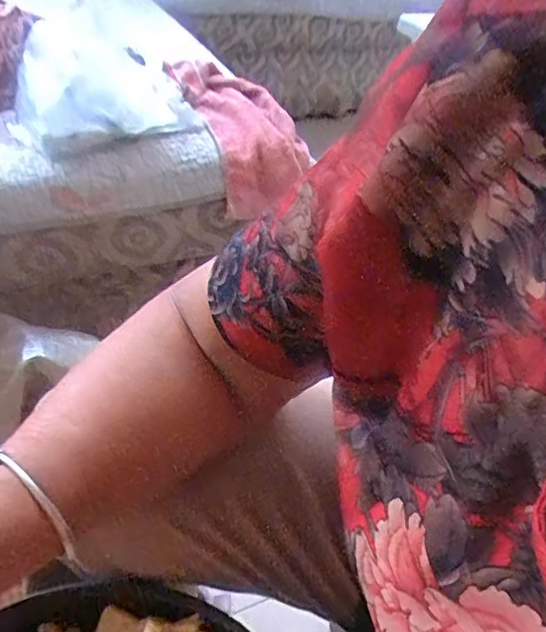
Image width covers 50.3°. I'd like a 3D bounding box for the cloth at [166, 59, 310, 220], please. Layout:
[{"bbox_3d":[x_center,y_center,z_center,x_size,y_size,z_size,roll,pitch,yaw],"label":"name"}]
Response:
[{"bbox_3d":[-0.054,-0.293,0.893,0.136,0.073,0.312,-14,61,-22],"label":"cloth"}]

